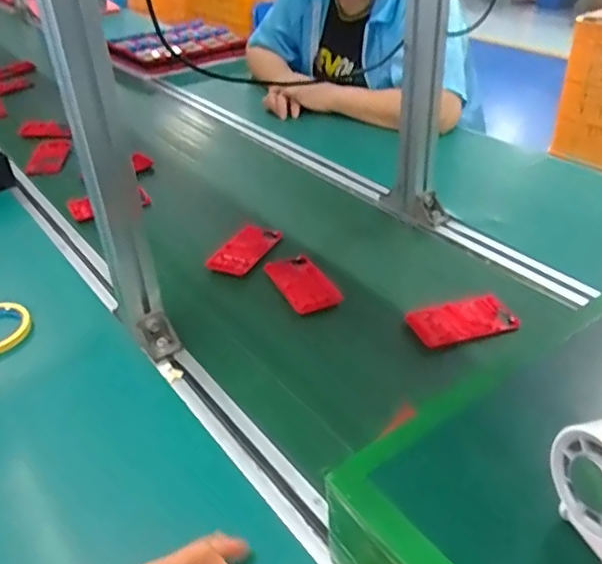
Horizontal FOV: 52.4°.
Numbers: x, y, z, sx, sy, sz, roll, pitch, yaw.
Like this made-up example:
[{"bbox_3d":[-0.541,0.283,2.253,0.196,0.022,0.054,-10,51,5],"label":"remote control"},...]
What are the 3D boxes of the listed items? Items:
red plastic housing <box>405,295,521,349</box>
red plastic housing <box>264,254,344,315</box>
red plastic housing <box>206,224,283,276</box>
[{"bbox_3d":[0.187,0.045,0.715,0.119,0.009,0.060,-10,37,-9],"label":"red plastic housing"},{"bbox_3d":[0.003,0.000,0.782,0.068,0.011,0.113,-18,39,-19],"label":"red plastic housing"},{"bbox_3d":[-0.081,-0.044,0.851,0.057,0.020,0.114,17,40,25],"label":"red plastic housing"}]

